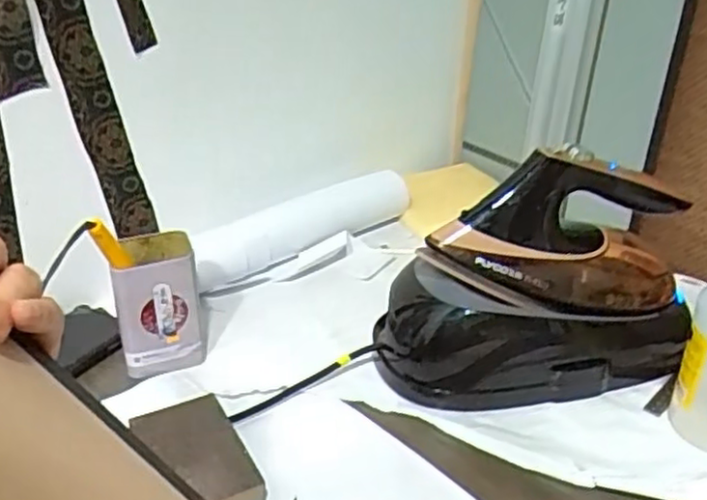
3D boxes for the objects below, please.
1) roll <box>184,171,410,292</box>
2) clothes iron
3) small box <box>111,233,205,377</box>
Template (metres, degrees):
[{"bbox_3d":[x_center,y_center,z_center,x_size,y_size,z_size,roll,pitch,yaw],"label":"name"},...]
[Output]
[{"bbox_3d":[-0.060,-0.027,0.880,0.304,0.061,0.060,-23,37,-35],"label":"roll"},{"bbox_3d":[0.168,0.023,0.643,0.283,0.183,0.129,-4,30,-10],"label":"clothes iron"},{"bbox_3d":[-0.182,0.049,0.677,0.073,0.115,0.076,-7,29,-12],"label":"small box"}]

